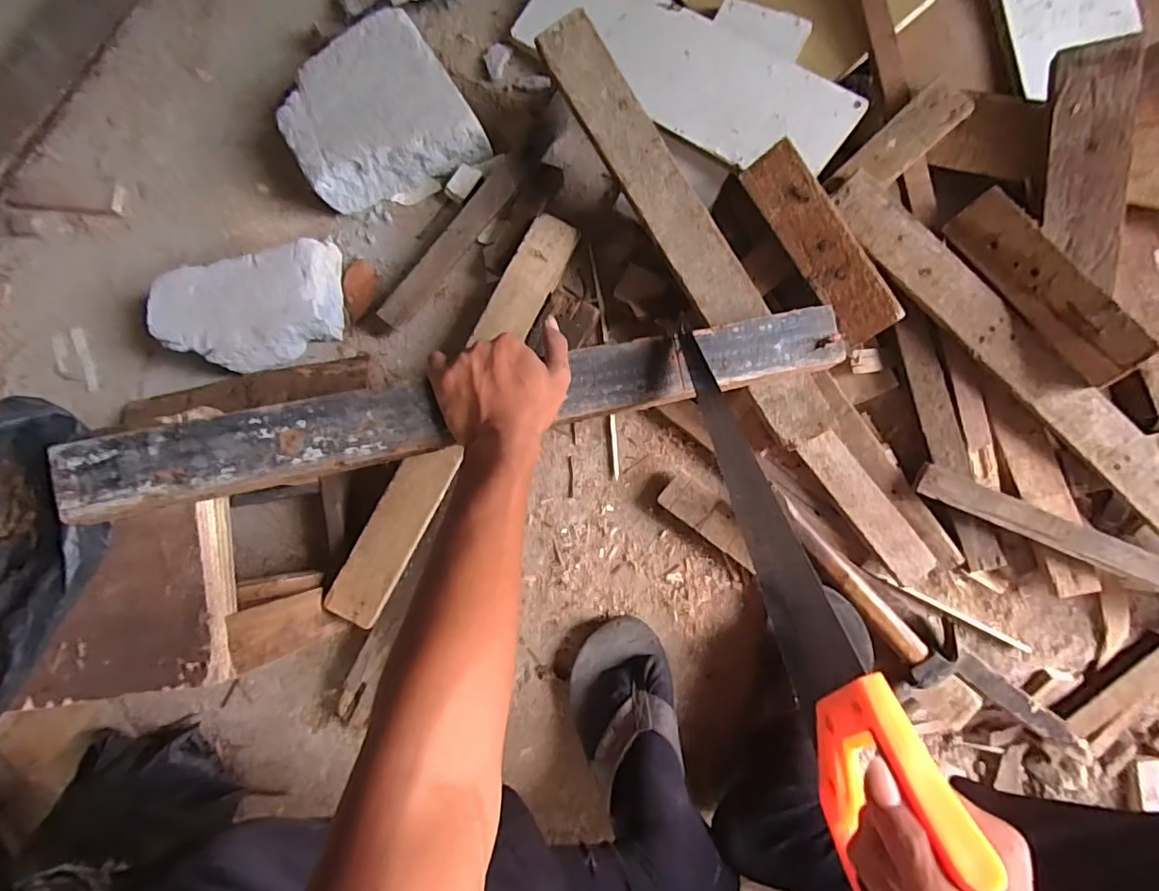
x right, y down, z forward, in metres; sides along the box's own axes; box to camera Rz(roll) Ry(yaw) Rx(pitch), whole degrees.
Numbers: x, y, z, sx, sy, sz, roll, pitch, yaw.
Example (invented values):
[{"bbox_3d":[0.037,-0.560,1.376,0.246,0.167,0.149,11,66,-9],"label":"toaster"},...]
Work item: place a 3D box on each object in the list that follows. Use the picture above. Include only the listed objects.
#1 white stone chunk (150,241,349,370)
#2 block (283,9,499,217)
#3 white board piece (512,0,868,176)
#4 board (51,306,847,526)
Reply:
[{"bbox_3d":[-0.387,-0.162,0.670,0.202,0.074,0.123,-16,84,5],"label":"white stone chunk"},{"bbox_3d":[-0.240,-0.388,0.670,0.198,0.070,0.185,-28,83,4],"label":"block"},{"bbox_3d":[0.107,-0.425,0.627,0.404,0.013,0.119,37,96,13],"label":"white board piece"},{"bbox_3d":[-0.072,-0.037,0.476,0.644,0.015,0.059,-12,84,-10],"label":"board"}]

